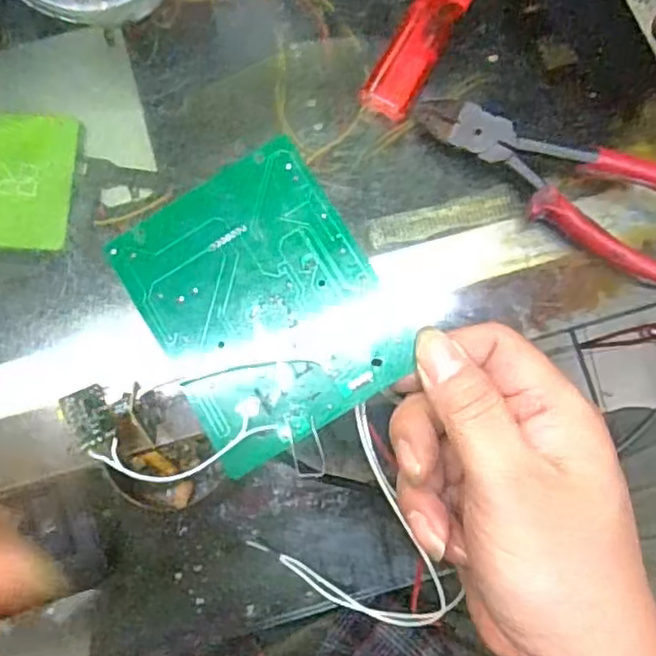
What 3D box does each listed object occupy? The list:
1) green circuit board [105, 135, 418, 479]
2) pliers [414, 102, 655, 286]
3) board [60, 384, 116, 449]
[{"bbox_3d":[-0.026,-0.012,0.277,0.093,0.007,0.111,-30,83,-3],"label":"green circuit board"},{"bbox_3d":[0.110,-0.060,0.292,0.150,0.026,0.043,30,84,5],"label":"pliers"},{"bbox_3d":[-0.093,0.035,0.262,0.004,0.021,0.022,-15,97,29],"label":"board"}]

